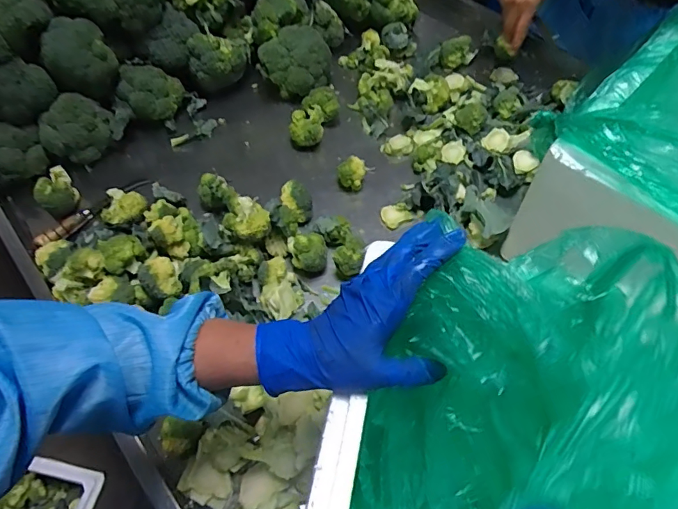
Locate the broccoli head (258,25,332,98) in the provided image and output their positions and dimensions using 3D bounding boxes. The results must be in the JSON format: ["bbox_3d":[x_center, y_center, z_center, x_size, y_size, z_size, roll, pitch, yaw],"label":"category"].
[{"bbox_3d":[-0.083,-0.396,0.954,0.121,0.107,0.130,0,56,0],"label":"broccoli head"}]

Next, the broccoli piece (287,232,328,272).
[{"bbox_3d":[-0.049,-0.009,0.709,0.055,0.048,0.063,-14,57,-9],"label":"broccoli piece"}]

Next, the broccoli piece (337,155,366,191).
[{"bbox_3d":[0.022,-0.147,0.826,0.050,0.053,0.058,-3,56,-2],"label":"broccoli piece"}]

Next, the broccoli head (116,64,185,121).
[{"bbox_3d":[-0.360,-0.311,0.892,0.119,0.081,0.082,-23,59,-14],"label":"broccoli head"}]

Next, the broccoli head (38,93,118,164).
[{"bbox_3d":[-0.472,-0.228,0.838,0.126,0.093,0.076,-38,64,-22],"label":"broccoli head"}]

